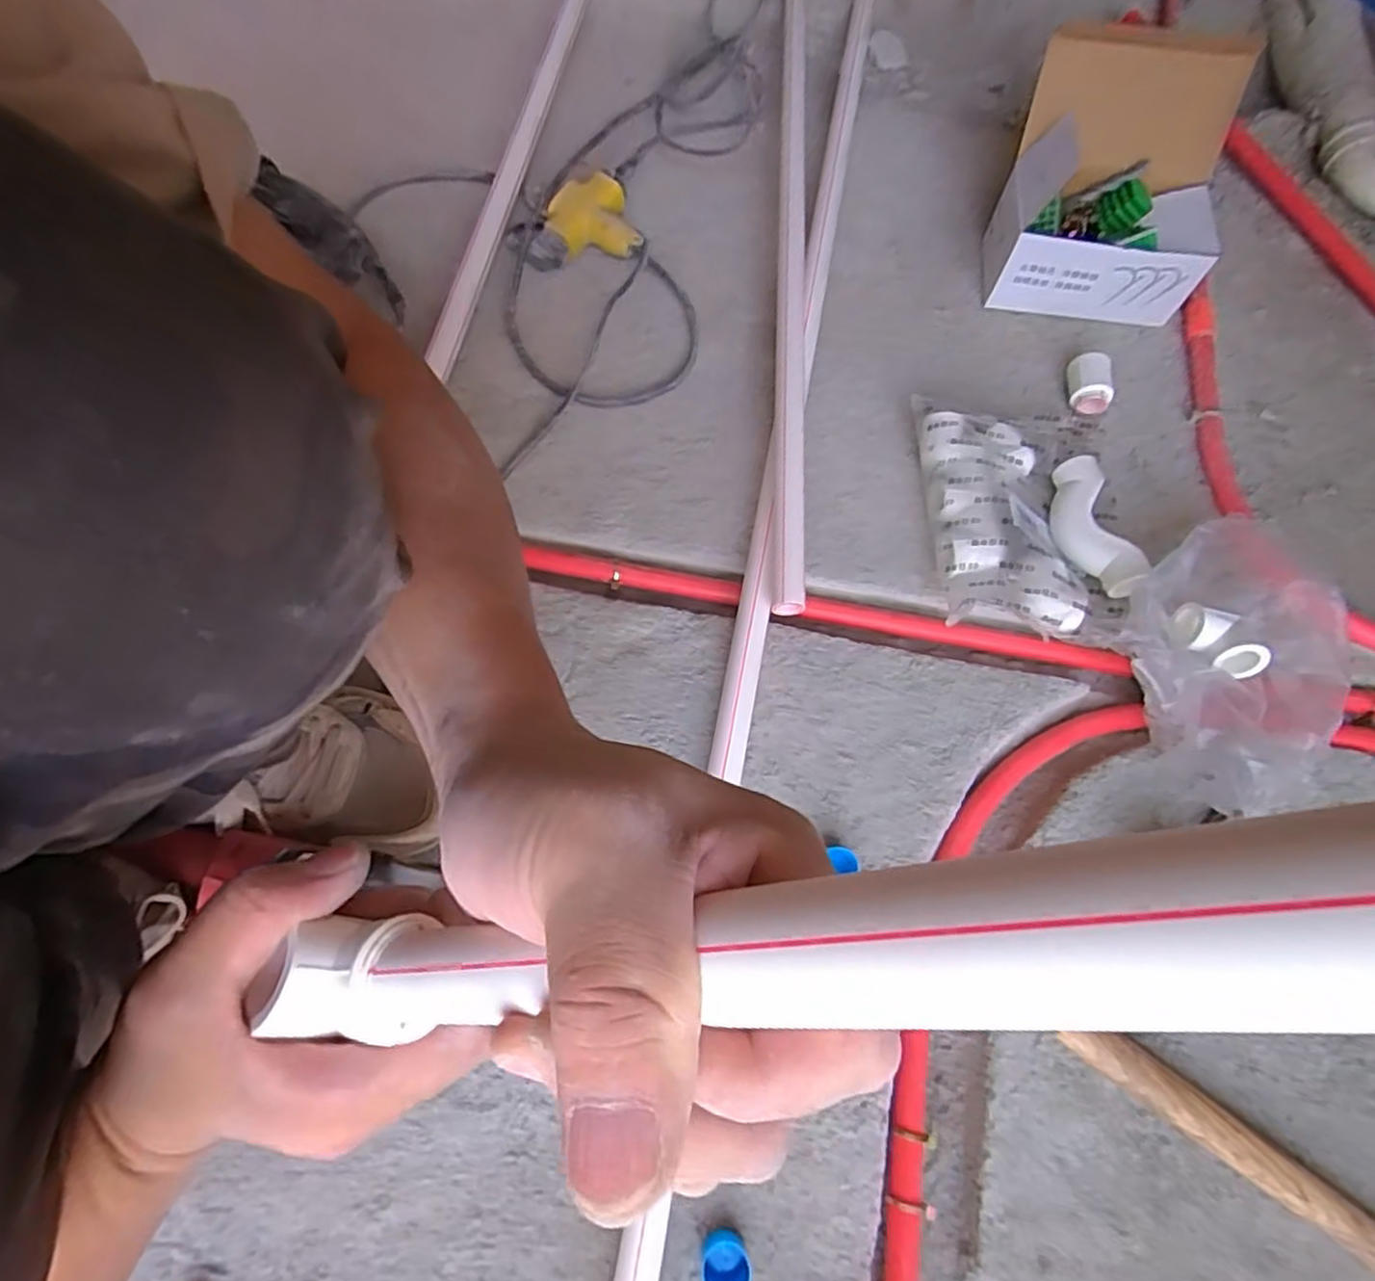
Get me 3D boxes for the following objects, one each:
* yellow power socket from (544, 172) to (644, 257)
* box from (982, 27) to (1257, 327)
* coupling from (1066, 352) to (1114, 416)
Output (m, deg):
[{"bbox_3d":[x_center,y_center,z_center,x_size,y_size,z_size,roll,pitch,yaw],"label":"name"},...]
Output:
[{"bbox_3d":[-0.098,-0.426,0.727,0.084,0.037,0.089,-19,70,-9],"label":"yellow power socket"},{"bbox_3d":[0.401,-0.425,0.676,0.184,0.188,0.154,4,68,0],"label":"box"},{"bbox_3d":[0.374,-0.239,0.664,0.031,0.034,0.051,0,68,-2],"label":"coupling"}]

